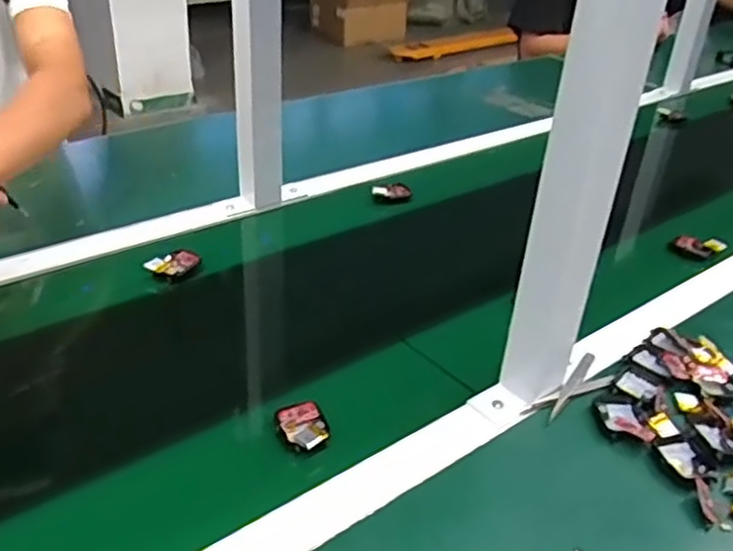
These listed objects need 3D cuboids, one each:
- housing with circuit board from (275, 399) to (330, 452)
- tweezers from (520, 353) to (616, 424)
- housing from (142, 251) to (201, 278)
[{"bbox_3d":[-0.049,0.117,0.553,0.035,0.013,0.058,-7,34,-18],"label":"housing with circuit board"},{"bbox_3d":[0.182,0.099,0.609,0.099,0.010,0.035,-25,43,-38],"label":"tweezers"},{"bbox_3d":[-0.205,-0.013,0.746,0.054,0.011,0.040,-24,42,-37],"label":"housing"}]

